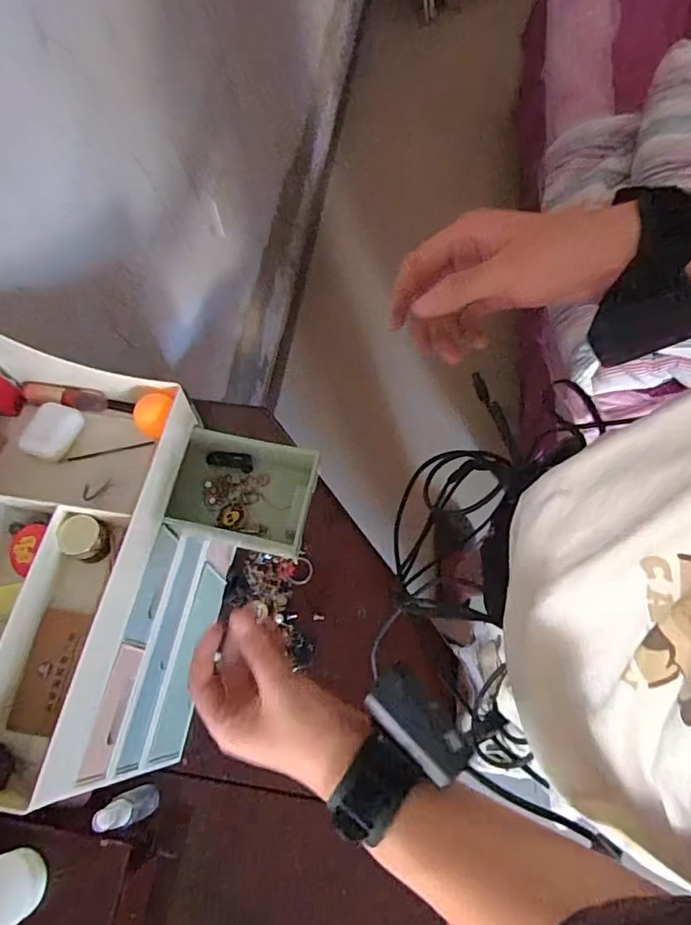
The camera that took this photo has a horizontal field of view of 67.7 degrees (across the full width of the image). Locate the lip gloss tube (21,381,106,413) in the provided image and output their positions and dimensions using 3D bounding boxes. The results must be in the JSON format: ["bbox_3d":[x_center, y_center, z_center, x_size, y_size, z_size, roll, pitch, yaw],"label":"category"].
[{"bbox_3d":[-0.266,-0.062,0.487,0.081,0.019,0.019,5,65,4],"label":"lip gloss tube"}]

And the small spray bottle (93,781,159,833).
[{"bbox_3d":[-0.222,0.354,0.528,0.021,0.105,0.029,-27,67,-10],"label":"small spray bottle"}]

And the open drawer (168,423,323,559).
[{"bbox_3d":[-0.101,0.027,0.494,0.132,0.049,0.098,7,66,5],"label":"open drawer"}]

